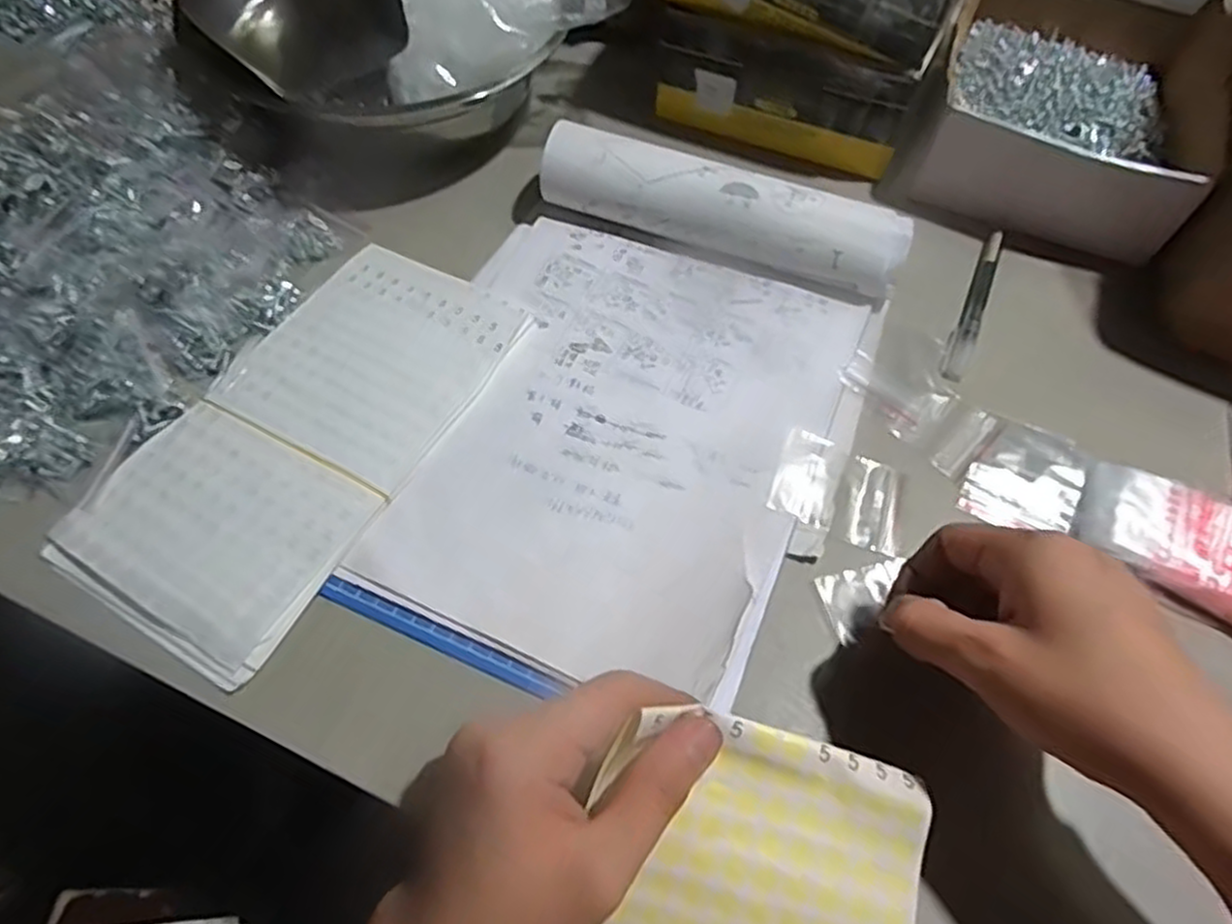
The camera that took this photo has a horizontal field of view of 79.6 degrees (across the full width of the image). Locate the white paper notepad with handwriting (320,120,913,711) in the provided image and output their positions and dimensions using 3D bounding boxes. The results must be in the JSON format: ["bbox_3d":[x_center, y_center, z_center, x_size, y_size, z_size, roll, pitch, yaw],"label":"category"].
[{"bbox_3d":[0.007,-0.039,0.380,0.215,0.045,0.304,22,61,11],"label":"white paper notepad with handwriting"}]

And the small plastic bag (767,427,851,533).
[{"bbox_3d":[0.100,0.007,0.377,0.034,0.004,0.051,20,61,10],"label":"small plastic bag"}]

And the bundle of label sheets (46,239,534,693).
[{"bbox_3d":[-0.158,-0.019,0.382,0.125,0.008,0.238,27,62,13],"label":"bundle of label sheets"}]

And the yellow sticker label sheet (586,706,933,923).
[{"bbox_3d":[0.049,0.158,0.270,0.120,0.022,0.115,16,82,0],"label":"yellow sticker label sheet"}]

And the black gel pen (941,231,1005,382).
[{"bbox_3d":[0.218,-0.097,0.449,0.015,0.012,0.120,23,61,11],"label":"black gel pen"}]

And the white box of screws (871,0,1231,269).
[{"bbox_3d":[0.319,-0.270,0.522,0.170,0.066,0.269,25,62,13],"label":"white box of screws"}]

